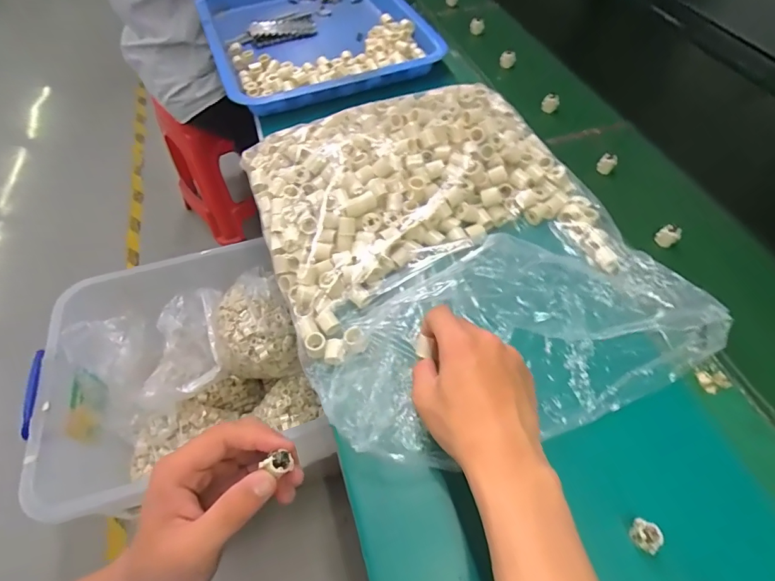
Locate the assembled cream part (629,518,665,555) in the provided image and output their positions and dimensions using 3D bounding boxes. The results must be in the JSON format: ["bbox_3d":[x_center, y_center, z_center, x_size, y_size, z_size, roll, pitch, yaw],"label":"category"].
[{"bbox_3d":[0.181,0.170,0.306,0.019,0.016,0.014,33,61,24],"label":"assembled cream part"}]

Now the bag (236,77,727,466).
[{"bbox_3d":[0.058,-0.056,0.457,0.342,0.075,0.410,-19,55,-11],"label":"bag"}]

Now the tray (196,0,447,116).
[{"bbox_3d":[-0.123,-0.441,0.771,0.351,0.070,0.424,-19,55,-11],"label":"tray"}]

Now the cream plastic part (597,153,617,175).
[{"bbox_3d":[0.274,-0.159,0.547,0.018,0.016,0.022,38,63,26],"label":"cream plastic part"}]

